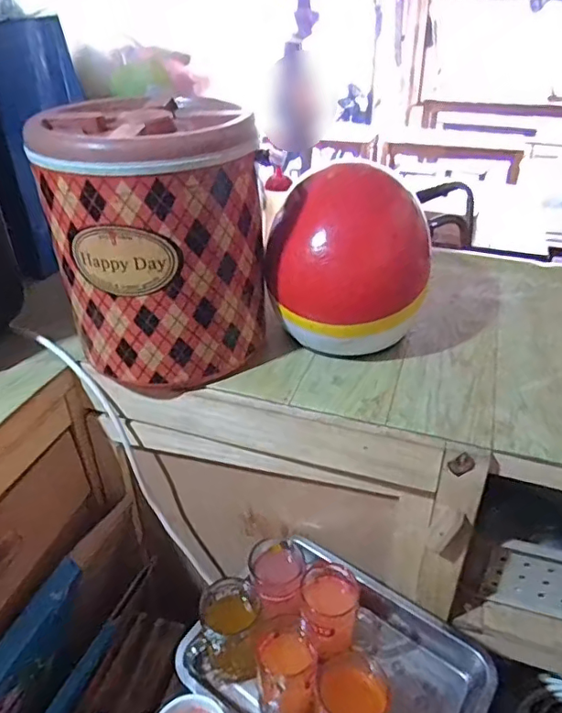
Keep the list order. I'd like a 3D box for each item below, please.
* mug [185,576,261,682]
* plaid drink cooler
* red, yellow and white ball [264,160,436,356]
[{"bbox_3d":[-0.068,0.348,0.691,0.081,0.115,0.077,-1,36,1],"label":"mug"},{"bbox_3d":[-0.158,-0.150,0.724,0.244,0.302,0.228,-9,35,-11],"label":"plaid drink cooler"},{"bbox_3d":[0.096,-0.129,0.772,0.214,0.225,0.203,10,36,16],"label":"red, yellow and white ball"}]

